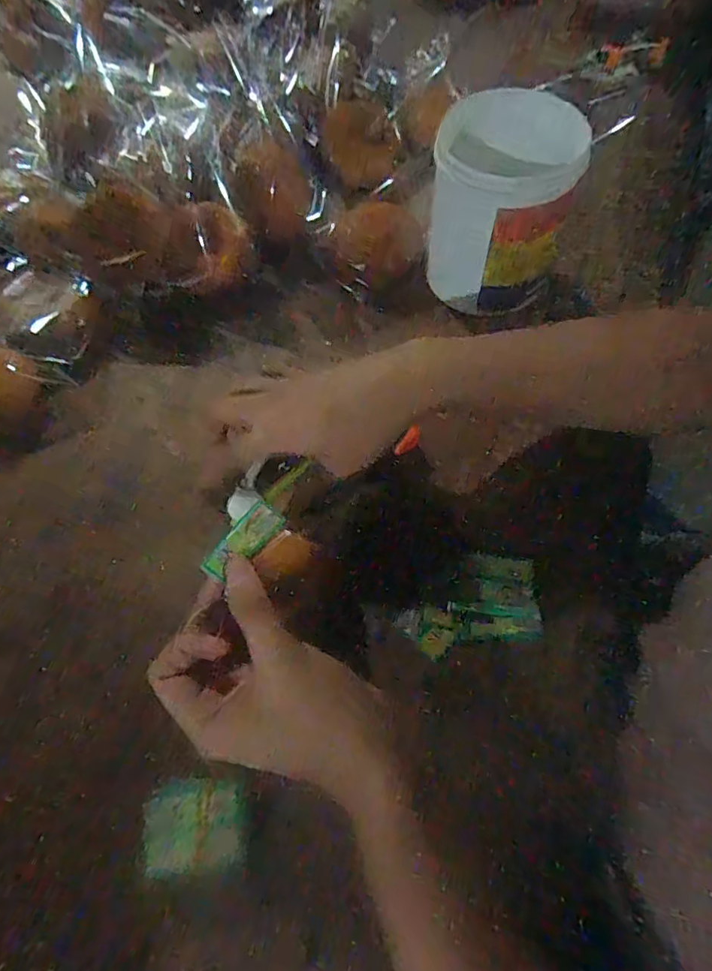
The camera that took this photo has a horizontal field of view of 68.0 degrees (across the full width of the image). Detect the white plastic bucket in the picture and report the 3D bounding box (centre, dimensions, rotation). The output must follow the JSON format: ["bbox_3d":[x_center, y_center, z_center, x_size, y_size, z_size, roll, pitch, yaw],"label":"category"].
[{"bbox_3d":[0.110,-0.220,0.420,0.110,0.120,0.101,-1,64,2],"label":"white plastic bucket"}]

